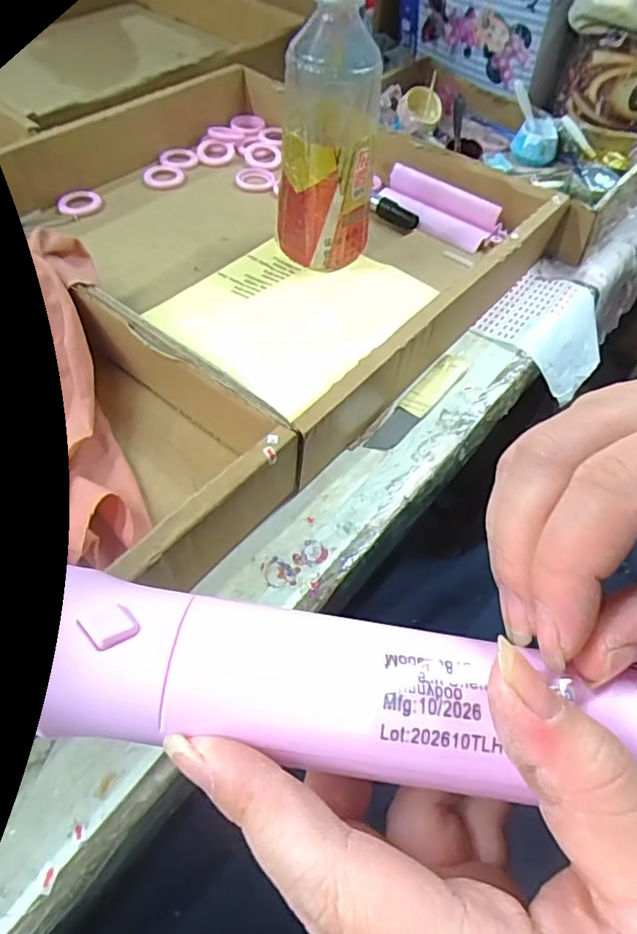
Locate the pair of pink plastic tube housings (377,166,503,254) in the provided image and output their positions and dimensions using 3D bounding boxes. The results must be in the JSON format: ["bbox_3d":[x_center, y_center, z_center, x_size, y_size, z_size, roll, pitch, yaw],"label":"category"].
[{"bbox_3d":[0.108,-0.237,0.498,0.110,0.033,0.033,30,58,15],"label":"pair of pink plastic tube housings"}]

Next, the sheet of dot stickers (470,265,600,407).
[{"bbox_3d":[0.191,-0.116,0.447,0.095,0.017,0.107,40,63,5],"label":"sheet of dot stickers"}]

